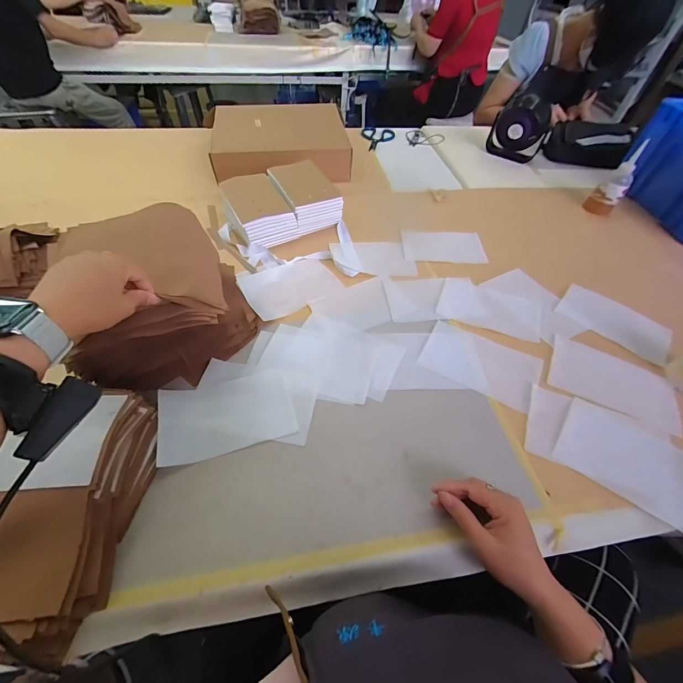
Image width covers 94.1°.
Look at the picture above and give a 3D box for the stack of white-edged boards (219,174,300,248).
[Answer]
[{"bbox_3d":[-0.190,-0.290,0.699,0.122,0.064,0.180,-27,60,-22],"label":"stack of white-edged boards"}]

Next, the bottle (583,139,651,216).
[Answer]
[{"bbox_3d":[0.672,-0.391,0.776,0.056,0.165,0.056,0,53,-4],"label":"bottle"}]

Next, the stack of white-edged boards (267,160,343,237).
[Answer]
[{"bbox_3d":[-0.088,-0.339,0.737,0.120,0.078,0.175,-21,58,-19],"label":"stack of white-edged boards"}]

